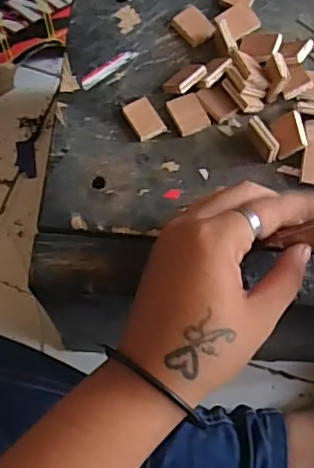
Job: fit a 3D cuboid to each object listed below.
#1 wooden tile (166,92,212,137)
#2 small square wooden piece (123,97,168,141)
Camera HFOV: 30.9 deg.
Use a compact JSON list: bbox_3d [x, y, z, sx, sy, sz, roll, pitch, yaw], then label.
[{"bbox_3d":[0.020,-0.074,0.352,0.020,0.005,0.024,-24,72,-11],"label":"wooden tile"},{"bbox_3d":[-0.008,-0.071,0.351,0.018,0.005,0.027,-28,73,-12],"label":"small square wooden piece"}]

